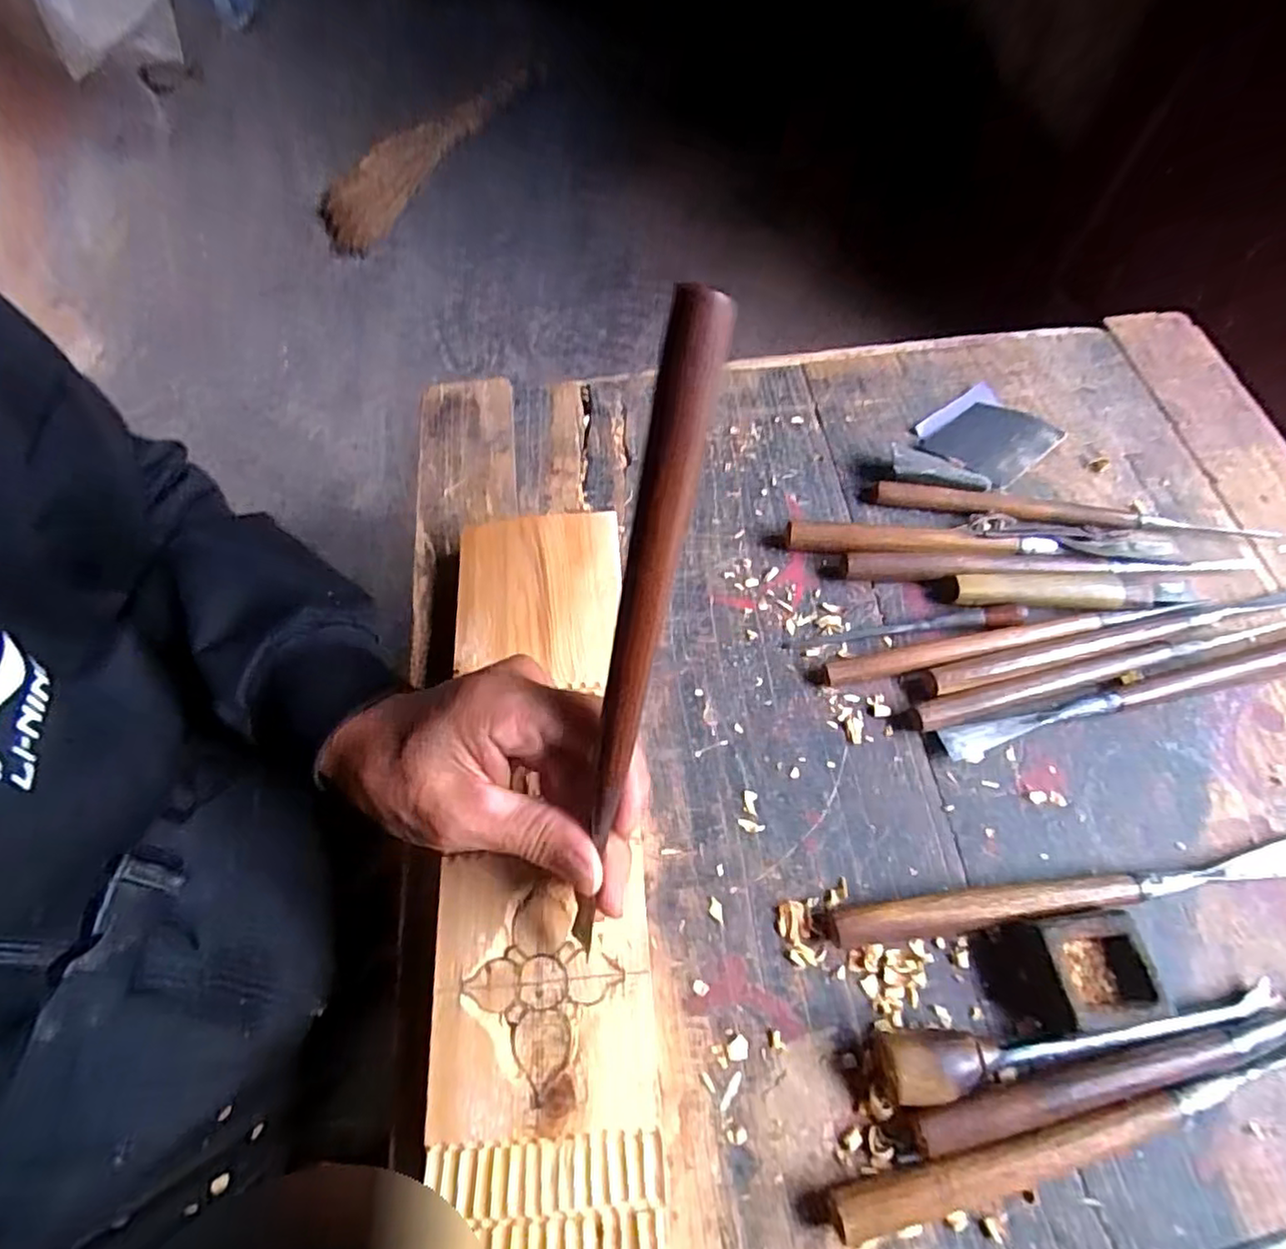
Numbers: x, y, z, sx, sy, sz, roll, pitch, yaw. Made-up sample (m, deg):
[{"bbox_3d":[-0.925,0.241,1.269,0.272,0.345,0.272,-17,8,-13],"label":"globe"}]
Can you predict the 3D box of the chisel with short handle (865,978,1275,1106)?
[{"bbox_3d":[0.200,0.189,0.292,0.197,0.029,0.028,-5,63,-1],"label":"chisel with short handle"}]

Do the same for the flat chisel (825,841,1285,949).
[{"bbox_3d":[0.217,0.135,0.327,0.250,0.017,0.018,-8,63,-3],"label":"flat chisel"}]

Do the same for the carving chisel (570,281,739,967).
[{"bbox_3d":[-0.006,0.026,0.228,0.018,0.256,0.014,16,28,10],"label":"carving chisel"}]

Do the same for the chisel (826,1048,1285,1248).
[{"bbox_3d":[0.200,0.218,0.283,0.249,0.018,0.020,-14,63,-6],"label":"chisel"}]

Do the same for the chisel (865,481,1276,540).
[{"bbox_3d":[0.283,-0.075,0.436,0.253,0.011,0.019,6,63,5],"label":"chisel"}]

